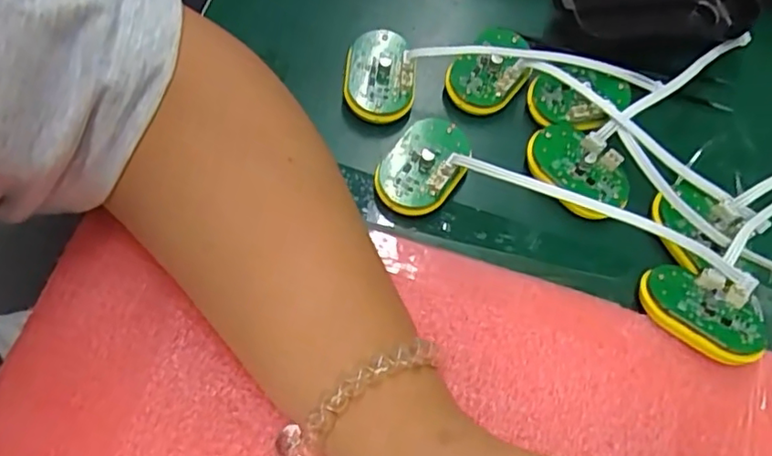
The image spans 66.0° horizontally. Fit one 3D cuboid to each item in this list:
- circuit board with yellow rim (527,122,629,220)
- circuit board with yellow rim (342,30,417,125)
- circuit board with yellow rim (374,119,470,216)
[{"bbox_3d":[0.093,-0.029,0.293,0.034,0.019,0.053,-36,72,-20],"label":"circuit board with yellow rim"},{"bbox_3d":[-0.003,-0.079,0.309,0.036,0.019,0.052,4,63,0],"label":"circuit board with yellow rim"},{"bbox_3d":[0.019,-0.031,0.285,0.035,0.013,0.052,32,70,11],"label":"circuit board with yellow rim"}]

